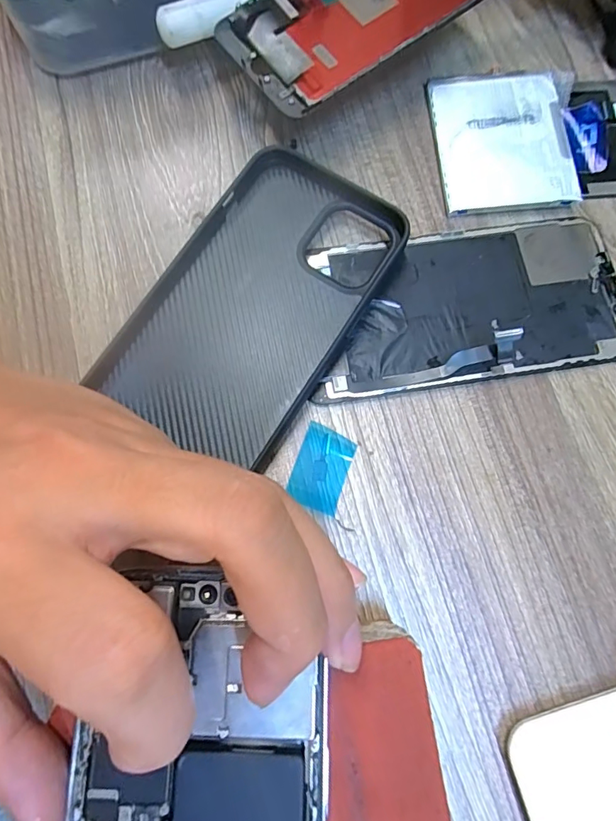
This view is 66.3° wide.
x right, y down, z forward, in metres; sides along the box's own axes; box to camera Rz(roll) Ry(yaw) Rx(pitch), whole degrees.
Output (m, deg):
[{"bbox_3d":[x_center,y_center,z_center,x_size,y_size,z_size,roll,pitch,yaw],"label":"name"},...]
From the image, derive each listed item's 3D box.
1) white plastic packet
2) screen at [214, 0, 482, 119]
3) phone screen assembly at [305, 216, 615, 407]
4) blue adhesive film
[{"bbox_3d":[0.099,-0.135,0.237,0.069,0.009,0.075,-4,76,-3],"label":"white plastic packet"},{"bbox_3d":[0.023,-0.185,0.215,0.120,0.006,0.061,-35,83,-7],"label":"screen"},{"bbox_3d":[0.075,-0.050,0.215,0.143,0.011,0.074,-8,76,-4],"label":"phone screen assembly"},{"bbox_3d":[0.006,0.025,0.199,0.023,0.004,0.034,21,76,4],"label":"blue adhesive film"}]

